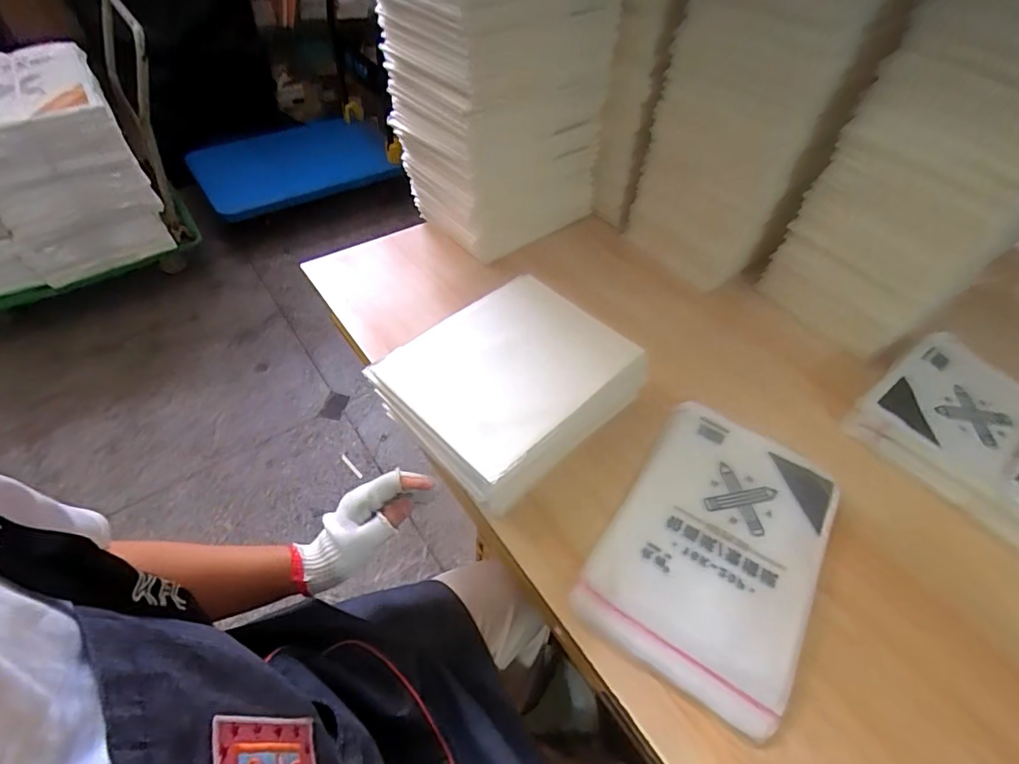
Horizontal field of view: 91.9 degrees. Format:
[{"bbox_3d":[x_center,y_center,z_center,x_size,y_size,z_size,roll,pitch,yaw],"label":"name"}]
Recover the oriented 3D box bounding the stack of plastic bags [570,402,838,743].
[{"bbox_3d":[0.233,0.172,0.558,0.208,0.020,0.327,29,55,18],"label":"stack of plastic bags"}]

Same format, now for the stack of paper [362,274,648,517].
[{"bbox_3d":[0.000,0.009,0.597,0.203,0.129,0.252,38,58,23],"label":"stack of paper"}]

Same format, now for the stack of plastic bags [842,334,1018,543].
[{"bbox_3d":[0.620,0.094,0.605,0.230,0.070,0.322,-31,59,-26],"label":"stack of plastic bags"}]

